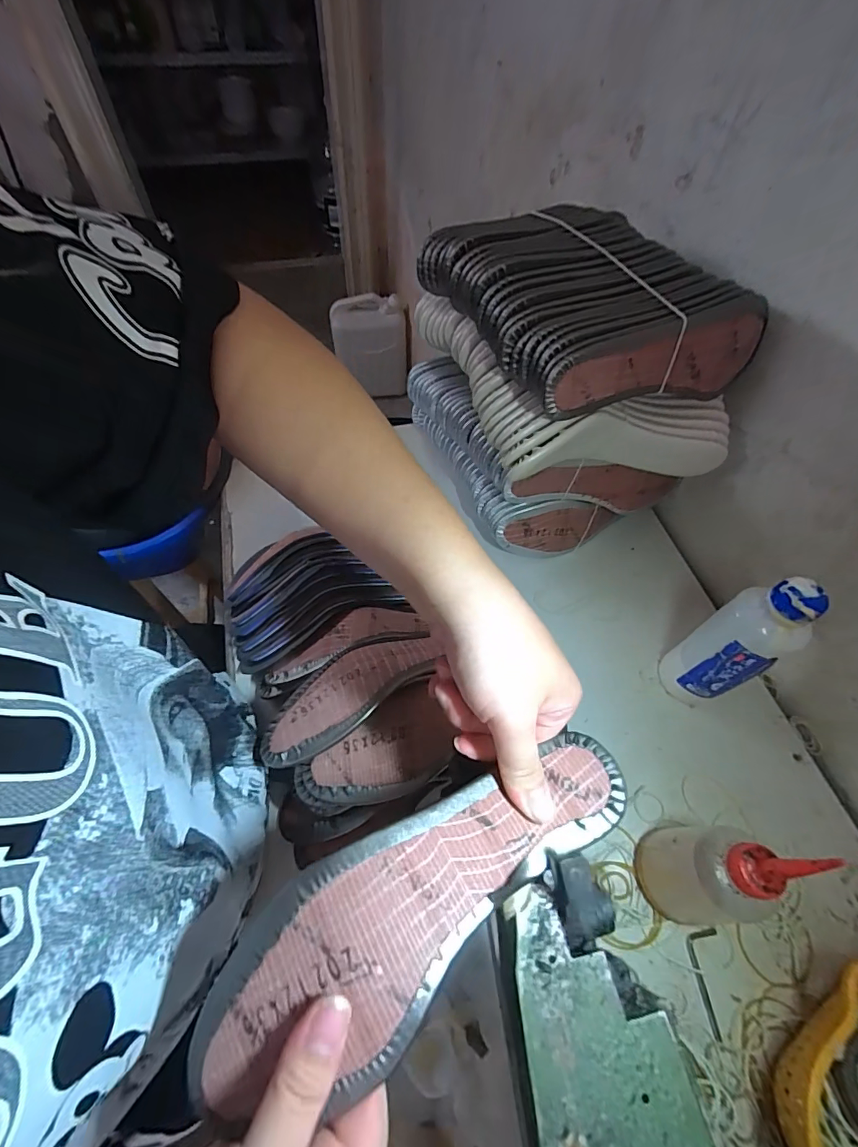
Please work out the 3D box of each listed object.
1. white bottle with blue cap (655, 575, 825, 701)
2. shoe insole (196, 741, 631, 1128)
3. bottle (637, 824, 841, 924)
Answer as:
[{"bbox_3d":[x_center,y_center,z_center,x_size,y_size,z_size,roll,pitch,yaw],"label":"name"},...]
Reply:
[{"bbox_3d":[0.257,0.064,0.397,0.051,0.175,0.045,31,62,16],"label":"white bottle with blue cap"},{"bbox_3d":[0.000,0.151,0.214,0.223,0.028,0.072,-25,63,-17],"label":"shoe insole"},{"bbox_3d":[0.205,0.209,0.319,0.059,0.149,0.065,2,58,-2],"label":"bottle"}]

